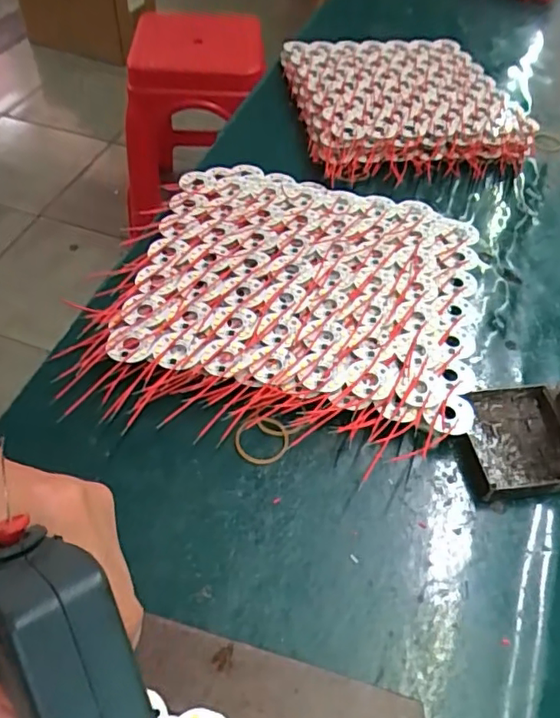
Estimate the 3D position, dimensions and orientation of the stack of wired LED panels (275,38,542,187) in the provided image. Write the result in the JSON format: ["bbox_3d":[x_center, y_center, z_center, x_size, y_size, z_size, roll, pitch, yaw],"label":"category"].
[{"bbox_3d":[0.125,-0.273,0.602,0.236,0.039,0.249,-11,54,-12],"label":"stack of wired LED panels"}]

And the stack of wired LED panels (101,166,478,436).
[{"bbox_3d":[0.021,-0.053,0.417,0.237,0.025,0.243,9,52,4],"label":"stack of wired LED panels"}]

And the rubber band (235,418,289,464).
[{"bbox_3d":[-0.011,0.050,0.343,0.033,0.007,0.028,-1,52,-5],"label":"rubber band"}]

